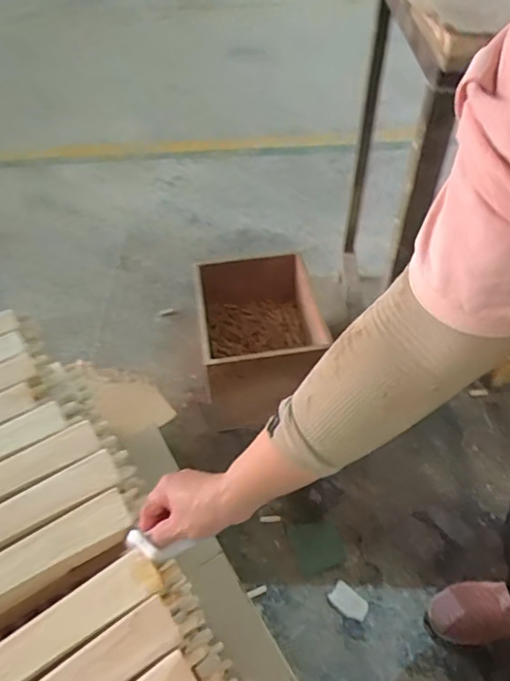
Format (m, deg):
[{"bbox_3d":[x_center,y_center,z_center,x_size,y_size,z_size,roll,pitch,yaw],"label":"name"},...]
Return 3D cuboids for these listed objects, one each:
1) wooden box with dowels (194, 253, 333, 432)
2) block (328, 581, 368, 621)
[{"bbox_3d":[0.011,0.006,1.183,0.267,0.247,0.329,-5,47,-2],"label":"wooden box with dowels"},{"bbox_3d":[0.169,0.467,0.903,0.067,0.004,0.042,33,56,29],"label":"block"}]

